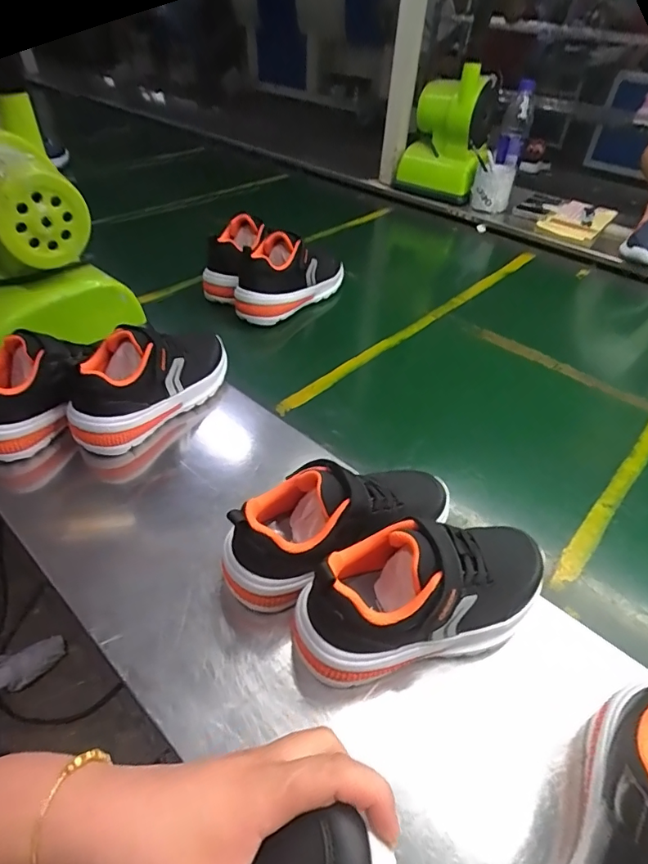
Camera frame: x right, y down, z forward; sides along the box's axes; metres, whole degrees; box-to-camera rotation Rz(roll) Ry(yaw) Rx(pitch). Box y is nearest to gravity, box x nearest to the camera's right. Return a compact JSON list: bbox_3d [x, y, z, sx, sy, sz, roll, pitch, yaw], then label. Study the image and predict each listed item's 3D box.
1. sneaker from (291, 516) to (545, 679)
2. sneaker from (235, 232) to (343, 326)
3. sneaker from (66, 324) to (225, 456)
[{"bbox_3d":[0.074,0.109,0.335,0.191,0.083,0.068,-10,45,-11],"label":"sneaker"},{"bbox_3d":[-0.053,-0.245,0.723,0.074,0.095,0.198,29,51,26],"label":"sneaker"},{"bbox_3d":[-0.178,-0.065,0.504,0.065,0.089,0.194,26,49,24],"label":"sneaker"}]

